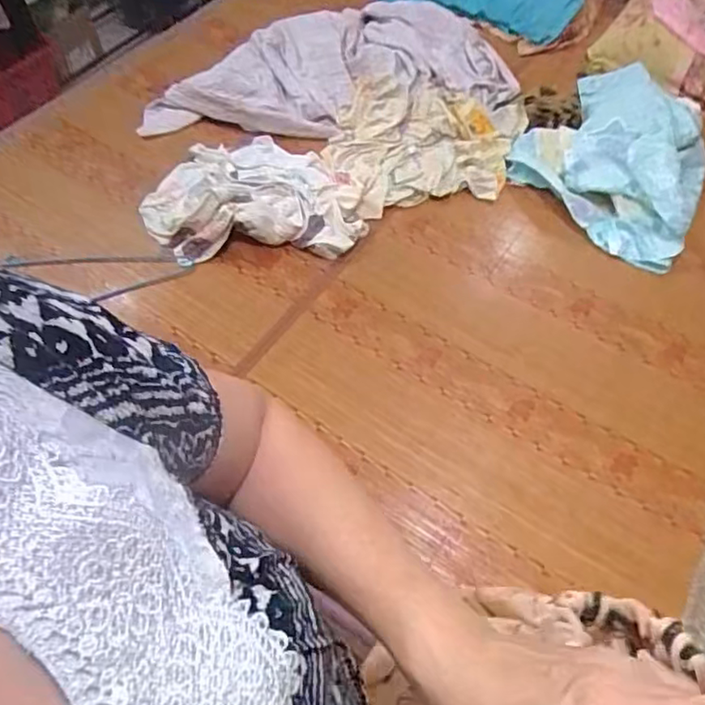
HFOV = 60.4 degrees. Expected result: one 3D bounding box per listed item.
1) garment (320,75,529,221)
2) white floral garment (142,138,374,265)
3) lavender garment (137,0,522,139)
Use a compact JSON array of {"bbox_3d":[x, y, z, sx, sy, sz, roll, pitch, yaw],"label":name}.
[{"bbox_3d":[0.192,-0.497,1.412,0.521,0.092,0.315,-15,58,-14],"label":"garment"},{"bbox_3d":[-0.211,-0.359,1.291,0.446,0.089,0.327,-1,56,-6],"label":"white floral garment"},{"bbox_3d":[-0.047,-0.696,1.455,0.893,0.098,0.322,-14,58,-14],"label":"lavender garment"}]

